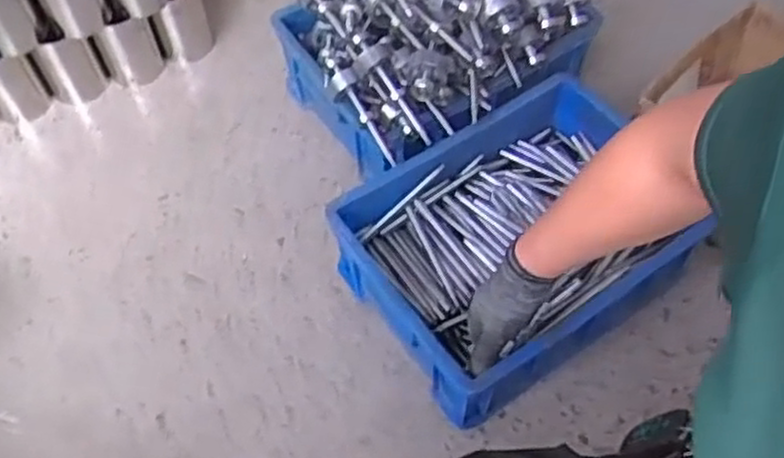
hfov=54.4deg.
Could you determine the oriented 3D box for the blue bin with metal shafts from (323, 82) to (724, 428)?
[{"bbox_3d":[0.164,0.004,0.975,0.418,0.152,0.299,-31,63,-17],"label":"blue bin with metal shafts"}]

